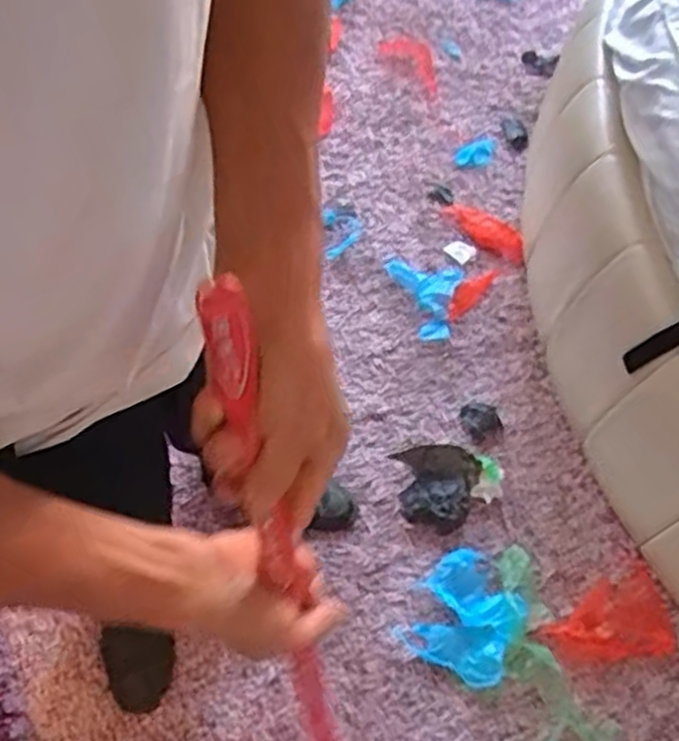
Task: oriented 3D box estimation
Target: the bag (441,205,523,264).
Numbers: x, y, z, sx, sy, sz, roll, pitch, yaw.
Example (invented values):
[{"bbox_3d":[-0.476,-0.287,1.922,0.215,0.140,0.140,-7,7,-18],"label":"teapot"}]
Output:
[{"bbox_3d":[0.297,-0.287,1.562,0.194,0.033,0.073,42,65,17],"label":"bag"}]

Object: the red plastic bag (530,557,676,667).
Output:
[{"bbox_3d":[0.420,0.403,1.191,0.222,0.031,0.136,-21,65,-17],"label":"red plastic bag"}]

